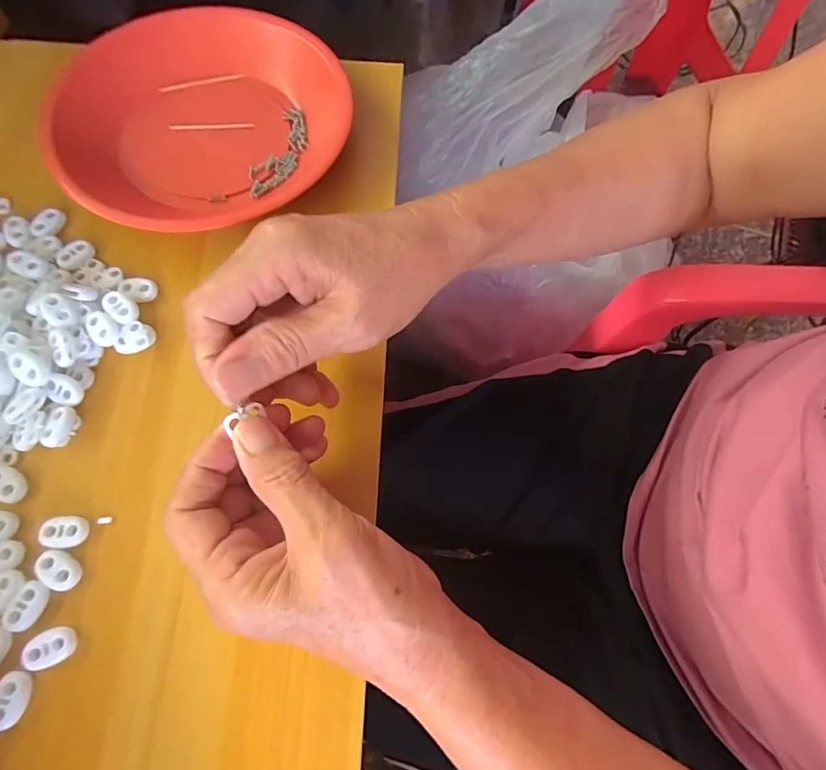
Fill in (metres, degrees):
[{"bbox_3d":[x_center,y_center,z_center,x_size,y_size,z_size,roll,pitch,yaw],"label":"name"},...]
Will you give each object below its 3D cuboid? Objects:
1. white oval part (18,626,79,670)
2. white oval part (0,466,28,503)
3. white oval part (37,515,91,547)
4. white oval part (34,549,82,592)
[{"bbox_3d":[-0.170,0.123,0.224,0.023,0.005,0.015,-23,71,-11],"label":"white oval part"},{"bbox_3d":[-0.210,0.051,0.249,0.020,0.006,0.015,27,70,8],"label":"white oval part"},{"bbox_3d":[-0.176,0.074,0.243,0.022,0.006,0.014,-3,69,-4],"label":"white oval part"},{"bbox_3d":[-0.173,0.091,0.235,0.021,0.005,0.015,34,71,10],"label":"white oval part"}]

